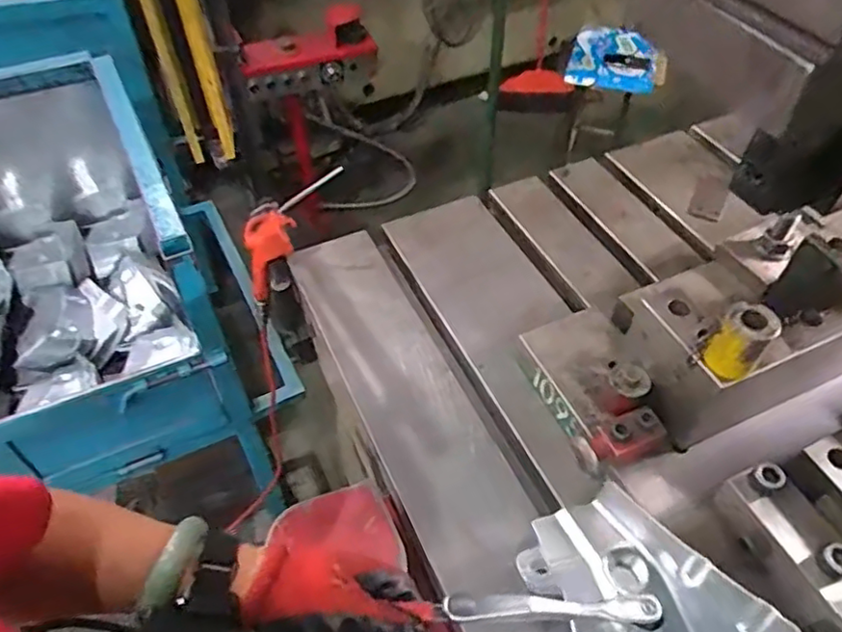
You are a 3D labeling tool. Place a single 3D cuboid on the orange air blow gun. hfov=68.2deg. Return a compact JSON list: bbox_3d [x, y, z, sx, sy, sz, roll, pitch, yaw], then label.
[{"bbox_3d":[-0.186,-0.103,0.787,0.074,0.230,0.025,7,41,-37],"label":"orange air blow gun"}]

